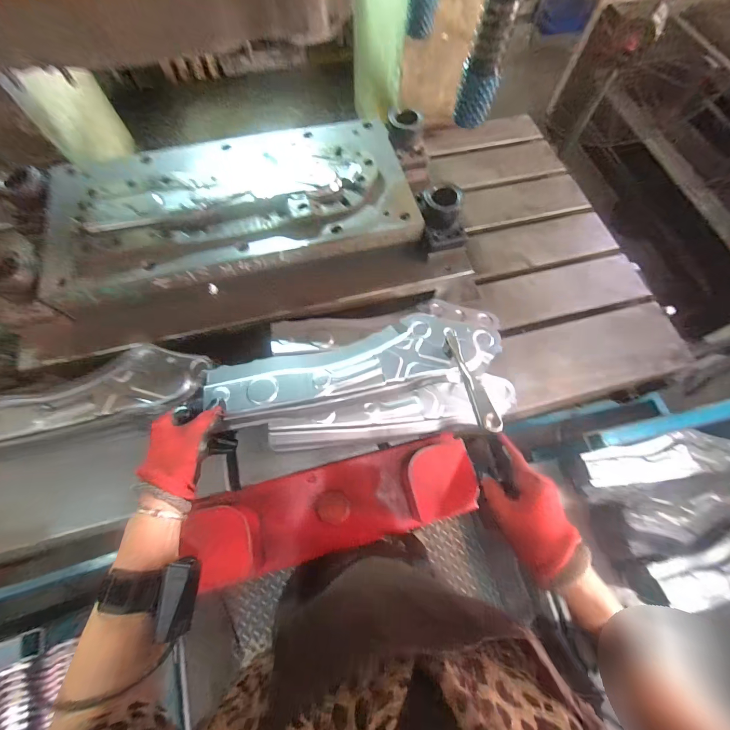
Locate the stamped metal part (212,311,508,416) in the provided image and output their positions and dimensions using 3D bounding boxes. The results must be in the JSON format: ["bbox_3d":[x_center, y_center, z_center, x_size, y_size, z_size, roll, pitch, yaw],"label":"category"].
[{"bbox_3d":[-0.013,-0.006,0.481,0.424,0.025,0.104,-12,70,-8],"label":"stamped metal part"}]

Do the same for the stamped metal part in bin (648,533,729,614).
[{"bbox_3d":[0.956,0.523,0.832,0.448,0.049,0.129,-13,70,-6],"label":"stamped metal part in bin"}]

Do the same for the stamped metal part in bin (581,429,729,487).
[{"bbox_3d":[0.874,0.276,0.955,0.435,0.045,0.125,-9,70,-5],"label":"stamped metal part in bin"}]

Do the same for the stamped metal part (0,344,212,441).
[{"bbox_3d":[-0.473,0.047,0.535,0.427,0.041,0.109,-12,70,-6],"label":"stamped metal part"}]

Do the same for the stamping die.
[{"bbox_3d":[-0.236,-0.277,0.623,0.635,0.147,0.321,-16,70,-7],"label":"stamping die"}]

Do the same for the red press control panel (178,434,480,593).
[{"bbox_3d":[-0.058,0.261,0.597,0.516,0.093,0.150,-14,70,-6],"label":"red press control panel"}]

